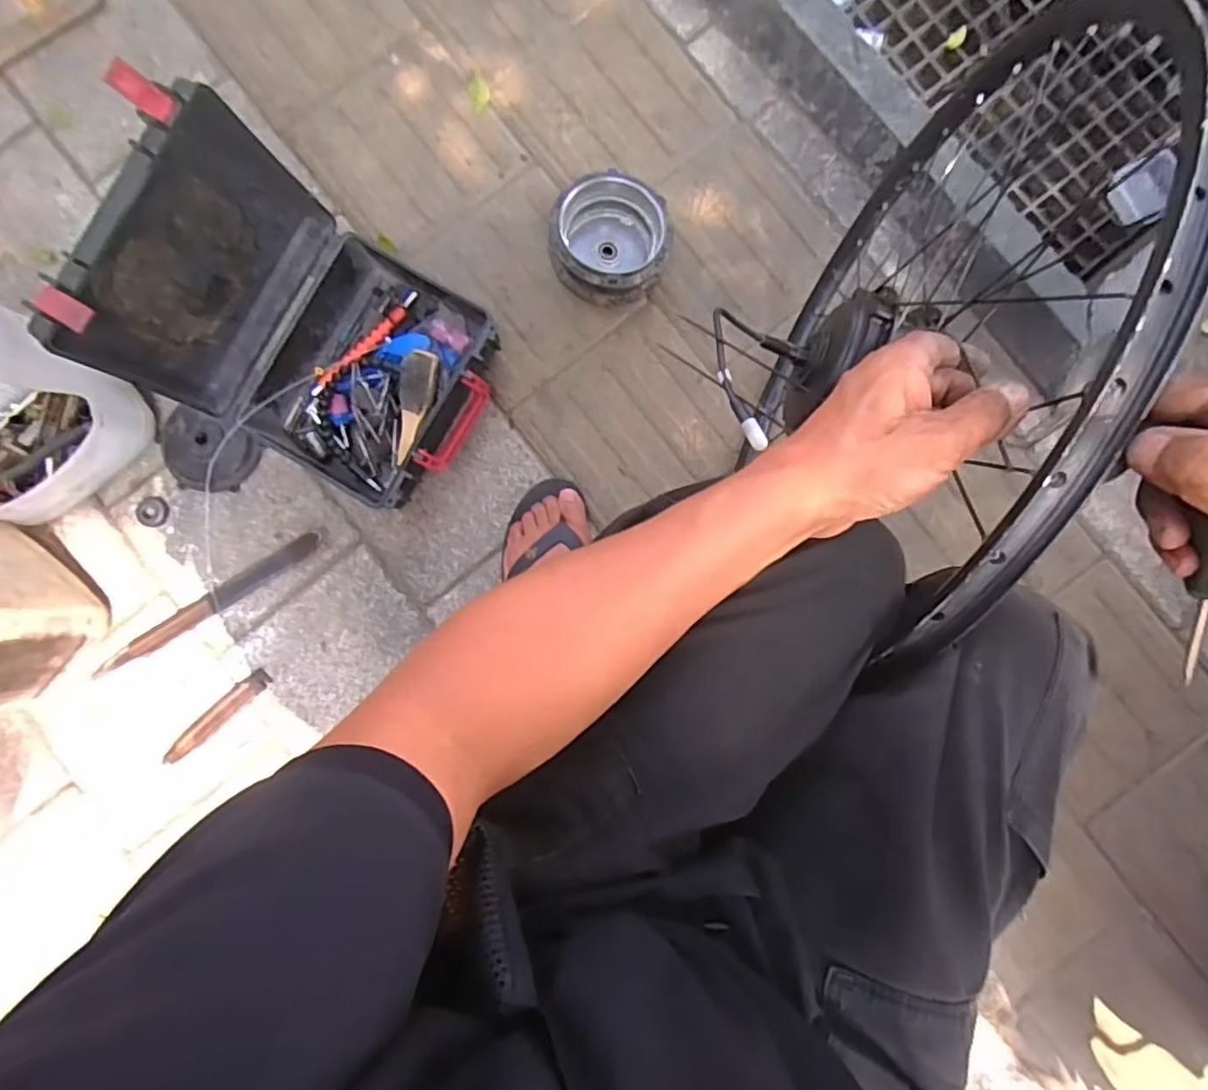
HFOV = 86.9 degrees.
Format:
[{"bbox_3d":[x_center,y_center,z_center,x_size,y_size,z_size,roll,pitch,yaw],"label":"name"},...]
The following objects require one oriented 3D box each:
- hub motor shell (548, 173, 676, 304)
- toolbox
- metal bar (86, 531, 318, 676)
[{"bbox_3d":[0.007,-0.385,0.818,0.143,0.077,0.134,17,88,2],"label":"hub motor shell"},{"bbox_3d":[-0.318,-0.237,0.704,0.335,0.298,0.279,23,88,2],"label":"toolbox"},{"bbox_3d":[-0.518,0.074,0.836,0.332,0.026,0.030,-32,88,0],"label":"metal bar"}]

